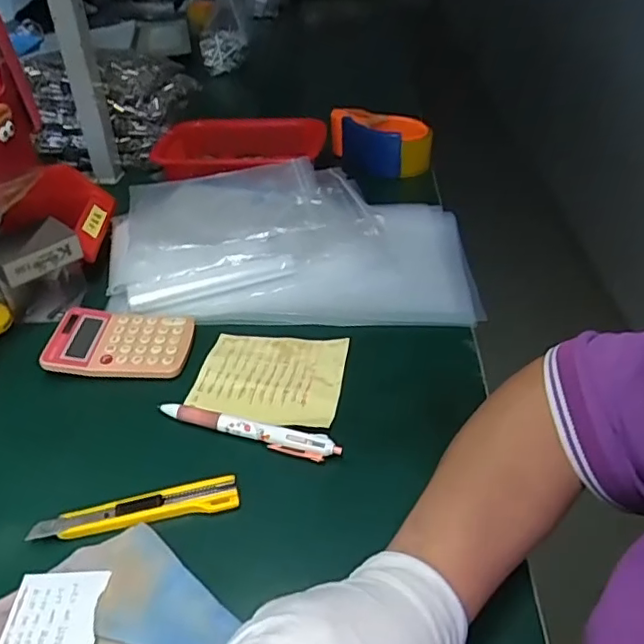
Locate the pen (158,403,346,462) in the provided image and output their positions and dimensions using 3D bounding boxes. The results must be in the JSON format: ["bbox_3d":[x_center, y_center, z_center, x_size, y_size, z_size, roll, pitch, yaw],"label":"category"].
[{"bbox_3d":[-0.055,0.079,0.424,0.140,0.015,0.015,12,43,14],"label":"pen"}]

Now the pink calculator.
[{"bbox_3d":[-0.173,0.016,0.500,0.114,0.015,0.077,3,42,4],"label":"pink calculator"}]

